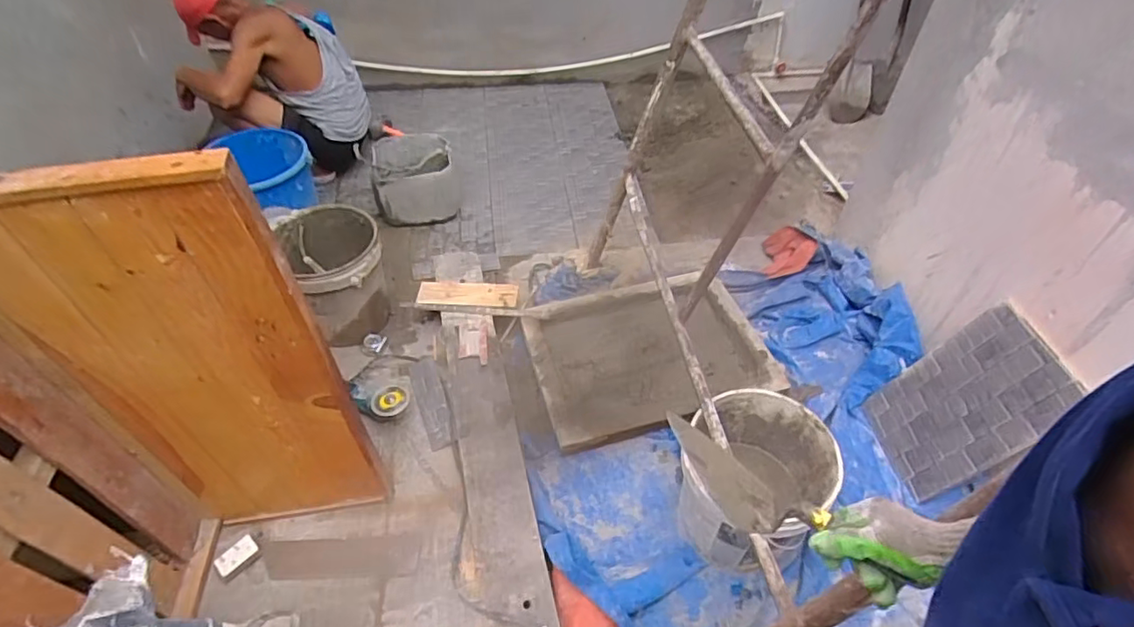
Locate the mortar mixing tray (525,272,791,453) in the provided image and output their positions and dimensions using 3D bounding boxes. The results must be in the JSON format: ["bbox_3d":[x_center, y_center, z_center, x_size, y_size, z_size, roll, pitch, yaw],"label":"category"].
[{"bbox_3d":[0.245,0.112,1.774,0.698,0.071,0.517,-14,49,-18],"label":"mortar mixing tray"}]

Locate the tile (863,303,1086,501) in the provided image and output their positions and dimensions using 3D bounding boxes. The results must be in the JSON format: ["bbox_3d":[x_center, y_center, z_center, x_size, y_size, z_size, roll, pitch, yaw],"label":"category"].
[{"bbox_3d":[0.957,0.215,1.425,0.022,0.439,0.302,13,43,-32],"label":"tile"}]

